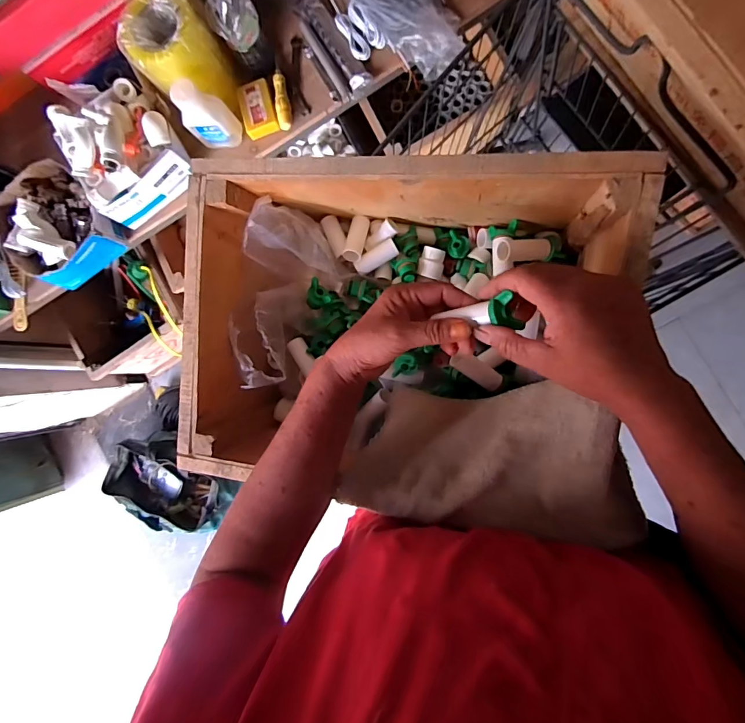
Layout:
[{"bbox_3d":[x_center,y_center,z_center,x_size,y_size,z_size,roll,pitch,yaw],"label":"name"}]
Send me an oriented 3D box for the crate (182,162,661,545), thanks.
[{"bbox_3d":[0.020,-0.023,0.445,0.402,0.195,0.305,4,91,10],"label":"crate"}]

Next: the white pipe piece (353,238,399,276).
[{"bbox_3d":[0.005,-0.127,0.523,0.056,0.016,0.020,-33,85,8],"label":"white pipe piece"}]

